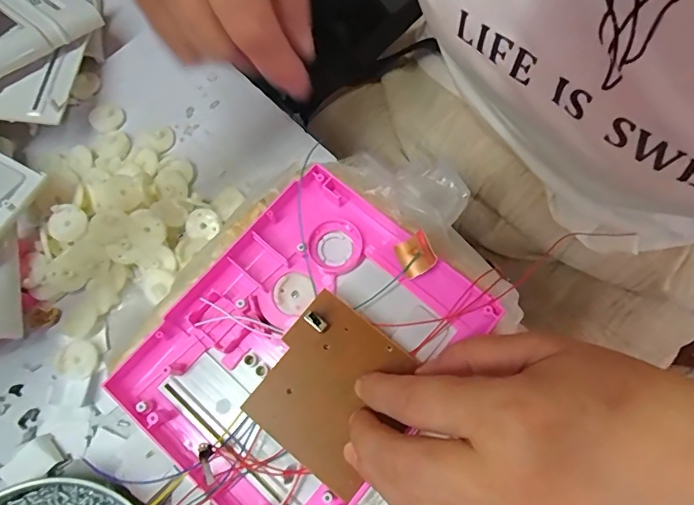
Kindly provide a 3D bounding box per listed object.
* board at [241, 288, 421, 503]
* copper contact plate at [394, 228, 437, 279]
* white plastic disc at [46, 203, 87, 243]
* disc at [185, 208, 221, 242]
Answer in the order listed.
[{"bbox_3d":[-0.007,0.067,0.229,0.068,0.008,0.072,35,76,13],"label":"board"},{"bbox_3d":[0.036,0.001,0.243,0.019,0.004,0.021,-34,66,24],"label":"copper contact plate"},{"bbox_3d":[-0.175,-0.019,0.287,0.024,0.006,0.022,-1,71,2],"label":"white plastic disc"},{"bbox_3d":[-0.094,-0.018,0.300,0.022,0.005,0.020,0,97,-3],"label":"disc"}]

